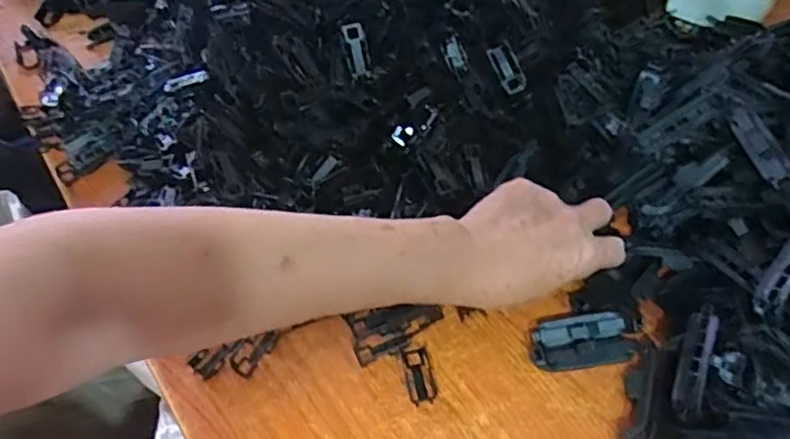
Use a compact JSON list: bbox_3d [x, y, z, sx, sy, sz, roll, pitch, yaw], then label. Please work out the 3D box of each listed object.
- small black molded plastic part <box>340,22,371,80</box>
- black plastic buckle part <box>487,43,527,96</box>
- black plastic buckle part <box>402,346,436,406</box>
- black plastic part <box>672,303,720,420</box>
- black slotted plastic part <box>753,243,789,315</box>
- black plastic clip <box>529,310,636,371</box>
[{"bbox_3d":[-0.030,-0.129,0.482,0.017,0.041,0.005,-12,18,-3],"label":"small black molded plastic part"},{"bbox_3d":[0.089,-0.119,0.496,0.020,0.004,0.039,-25,87,-7],"label":"black plastic buckle part"},{"bbox_3d":[0.017,0.109,0.439,0.018,0.004,0.040,-11,54,-2],"label":"black plastic buckle part"},{"bbox_3d":[0.186,0.088,0.389,0.014,0.010,0.069,16,76,16],"label":"black plastic part"},{"bbox_3d":[0.234,0.027,0.370,0.015,0.013,0.069,36,88,26],"label":"black slotted plastic part"},{"bbox_3d":[0.130,0.085,0.439,0.072,0.013,0.034,-9,54,-2],"label":"black plastic clip"}]

